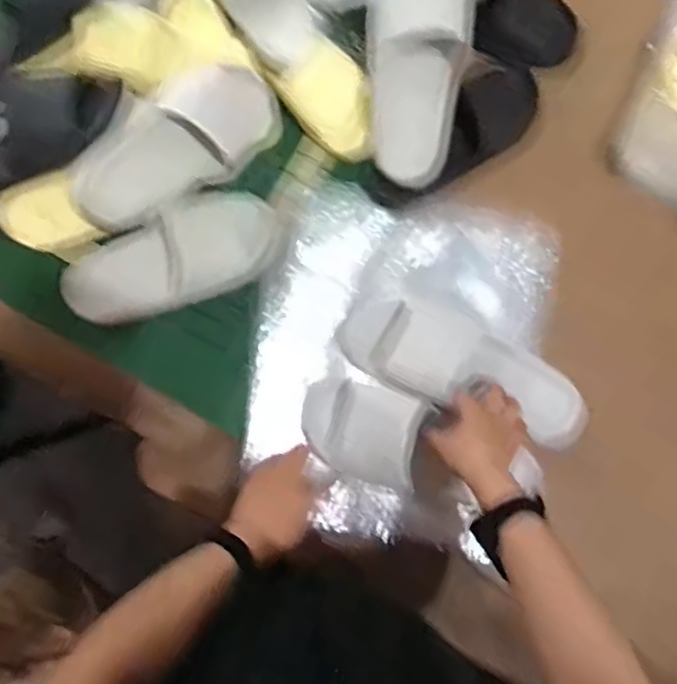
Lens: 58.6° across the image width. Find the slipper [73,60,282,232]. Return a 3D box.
[{"bbox_3d":[-0.191,-0.237,0.719,0.269,0.075,0.111,-40,126,-13],"label":"slipper"}]

